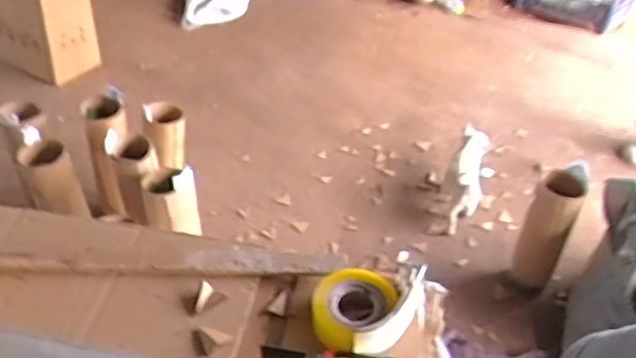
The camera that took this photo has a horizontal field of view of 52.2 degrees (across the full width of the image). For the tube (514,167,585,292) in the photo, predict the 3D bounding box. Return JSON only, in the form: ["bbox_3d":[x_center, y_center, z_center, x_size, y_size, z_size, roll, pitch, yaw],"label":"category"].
[{"bbox_3d":[0.594,0.157,1.722,0.110,0.380,0.097,18,43,17],"label":"tube"}]

